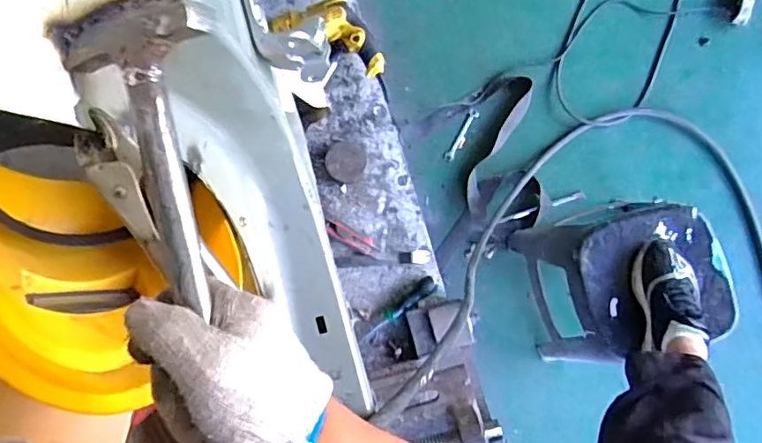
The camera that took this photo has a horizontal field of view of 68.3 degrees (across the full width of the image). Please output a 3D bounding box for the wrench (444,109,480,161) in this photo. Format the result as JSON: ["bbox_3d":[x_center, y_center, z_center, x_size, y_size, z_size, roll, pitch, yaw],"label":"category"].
[{"bbox_3d":[0.234,-0.248,1.620,0.034,0.008,0.163,30,86,8],"label":"wrench"}]

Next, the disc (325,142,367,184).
[{"bbox_3d":[-0.071,-0.117,1.114,0.077,0.015,0.076,0,85,3],"label":"disc"}]

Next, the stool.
[{"bbox_3d":[0.541,0.131,1.329,0.317,0.461,0.325,-14,84,2],"label":"stool"}]

